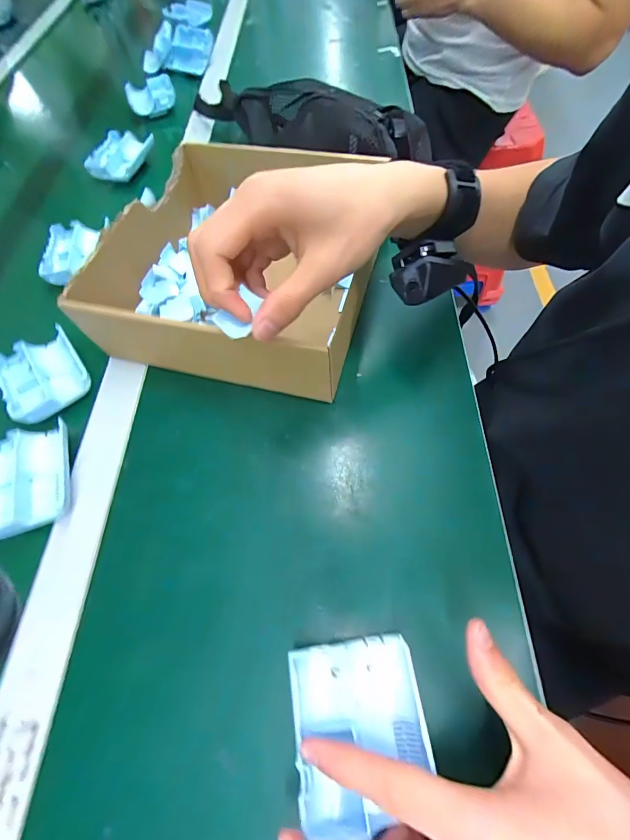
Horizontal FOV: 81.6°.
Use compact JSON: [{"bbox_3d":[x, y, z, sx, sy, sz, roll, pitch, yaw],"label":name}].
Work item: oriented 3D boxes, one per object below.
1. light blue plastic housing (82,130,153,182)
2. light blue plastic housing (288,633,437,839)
[{"bbox_3d":[-0.270,-0.367,0.506,0.070,0.025,0.078,11,64,9],"label":"light blue plastic housing"},{"bbox_3d":[0.026,0.168,0.202,0.072,0.017,0.078,-9,63,-1],"label":"light blue plastic housing"}]

